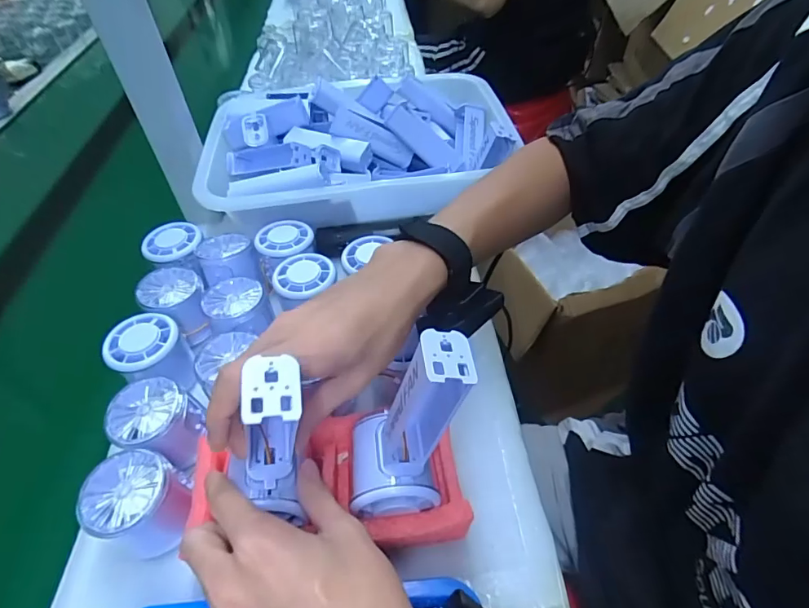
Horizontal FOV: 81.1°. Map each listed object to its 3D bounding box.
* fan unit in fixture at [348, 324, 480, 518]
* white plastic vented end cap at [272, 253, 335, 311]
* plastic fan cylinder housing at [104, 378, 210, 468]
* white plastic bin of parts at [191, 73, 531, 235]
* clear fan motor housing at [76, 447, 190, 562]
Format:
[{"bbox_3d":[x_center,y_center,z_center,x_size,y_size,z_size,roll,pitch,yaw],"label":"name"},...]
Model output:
[{"bbox_3d":[0.000,0.072,0.277,0.048,0.137,0.057,-4,43,-29],"label":"fan unit in fixture"},{"bbox_3d":[-0.093,-0.026,0.437,0.056,0.011,0.052,-2,47,2],"label":"white plastic vented end cap"},{"bbox_3d":[-0.188,0.092,0.362,0.054,0.049,0.051,-2,47,2],"label":"plastic fan cylinder housing"},{"bbox_3d":[-0.057,-0.189,0.571,0.341,0.094,0.245,-10,47,-6],"label":"white plastic bin of parts"},{"bbox_3d":[-0.177,0.137,0.319,0.057,0.051,0.052,23,52,23],"label":"clear fan motor housing"}]

